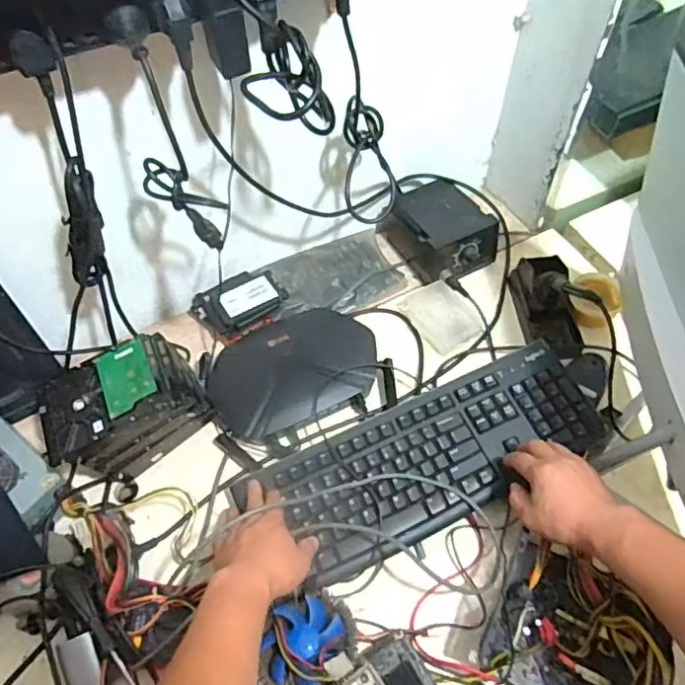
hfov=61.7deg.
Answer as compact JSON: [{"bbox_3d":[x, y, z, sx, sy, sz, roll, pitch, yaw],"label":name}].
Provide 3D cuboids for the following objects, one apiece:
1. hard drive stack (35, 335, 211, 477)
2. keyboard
[{"bbox_3d":[-0.256,0.081,0.687,0.168,0.141,0.108,-25,60,-14],"label":"hard drive stack"},{"bbox_3d":[0.114,0.134,0.691,0.399,0.034,0.150,-24,60,-10],"label":"keyboard"}]

